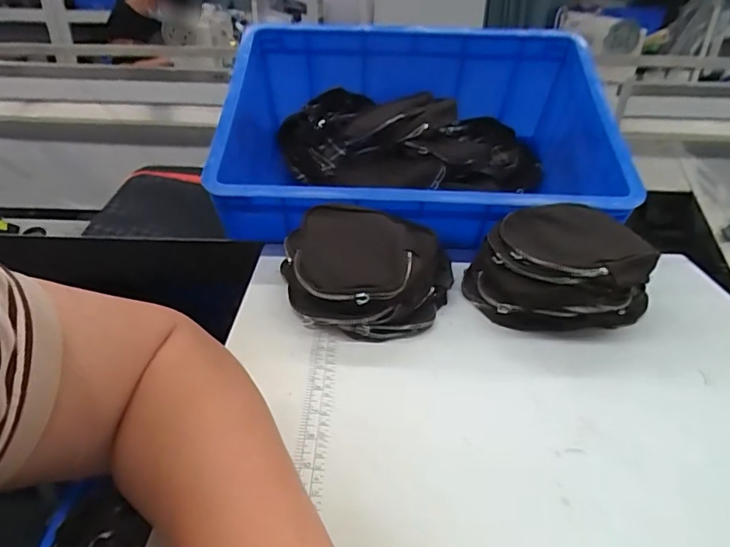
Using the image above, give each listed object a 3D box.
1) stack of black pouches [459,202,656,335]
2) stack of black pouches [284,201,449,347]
[{"bbox_3d":[0.194,-0.009,0.510,0.160,0.077,0.145,-12,32,-19],"label":"stack of black pouches"},{"bbox_3d":[-0.001,-0.008,0.514,0.178,0.075,0.155,4,30,8],"label":"stack of black pouches"}]

